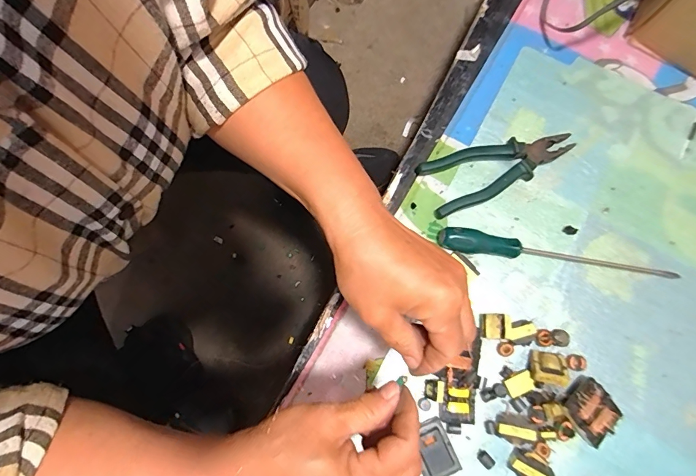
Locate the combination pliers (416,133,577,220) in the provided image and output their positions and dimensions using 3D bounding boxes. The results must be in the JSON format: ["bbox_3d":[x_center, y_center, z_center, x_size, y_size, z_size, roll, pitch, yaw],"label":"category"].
[{"bbox_3d":[0.192,-0.089,0.512,0.188,0.024,0.068,-17,76,-5],"label":"combination pliers"}]

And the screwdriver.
[{"bbox_3d":[0.253,0.017,0.485,0.291,0.027,0.025,6,76,1],"label":"screwdriver"}]

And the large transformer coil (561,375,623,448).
[{"bbox_3d":[0.267,0.190,0.442,0.051,0.024,0.060,-41,80,-10],"label":"large transformer coil"}]

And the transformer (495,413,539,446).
[{"bbox_3d":[0.185,0.210,0.441,0.044,0.012,0.030,12,76,3],"label":"transformer"}]

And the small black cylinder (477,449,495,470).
[{"bbox_3d":[0.149,0.241,0.436,0.019,0.007,0.012,44,79,10],"label":"small black cylinder"}]

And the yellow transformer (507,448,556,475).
[{"bbox_3d":[0.197,0.249,0.429,0.047,0.015,0.025,29,77,7],"label":"yellow transformer"}]

